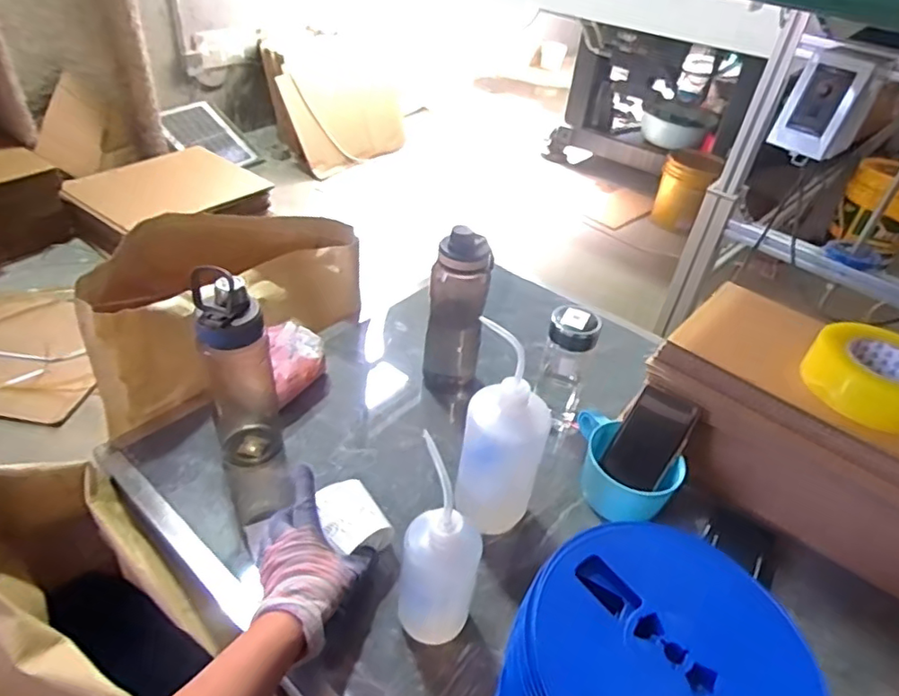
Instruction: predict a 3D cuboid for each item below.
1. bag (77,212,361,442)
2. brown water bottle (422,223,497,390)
[{"bbox_3d":[-0.316,-0.082,0.852,0.159,0.189,0.426,34,46,29],"label":"bag"},{"bbox_3d":[0.008,-0.036,0.779,0.074,0.237,0.071,8,39,0],"label":"brown water bottle"}]

